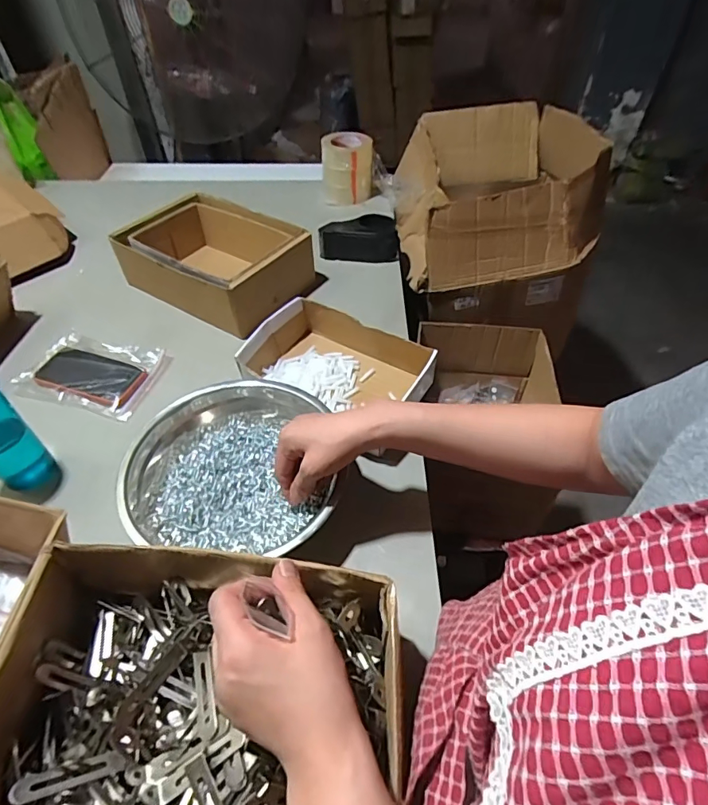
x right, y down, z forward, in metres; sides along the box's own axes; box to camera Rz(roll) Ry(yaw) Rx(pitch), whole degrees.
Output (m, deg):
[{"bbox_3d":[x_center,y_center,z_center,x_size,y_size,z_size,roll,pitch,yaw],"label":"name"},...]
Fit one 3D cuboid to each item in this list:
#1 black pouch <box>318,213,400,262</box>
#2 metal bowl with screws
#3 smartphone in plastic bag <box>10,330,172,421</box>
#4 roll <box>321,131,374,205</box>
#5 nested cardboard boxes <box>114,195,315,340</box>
[{"bbox_3d":[0.008,-0.325,0.931,0.154,0.067,0.086,-4,49,-3],"label":"black pouch"},{"bbox_3d":[-0.143,0.074,0.559,0.231,0.072,0.209,1,48,1],"label":"metal bowl with screws"},{"bbox_3d":[-0.397,-0.048,0.707,0.192,0.023,0.132,12,56,8],"label":"smartphone in plastic bag"},{"bbox_3d":[-0.015,-0.534,1.078,0.113,0.138,0.104,-2,48,-2],"label":"roll"},{"bbox_3d":[-0.243,-0.250,0.837,0.316,0.105,0.208,25,53,21],"label":"nested cardboard boxes"}]

